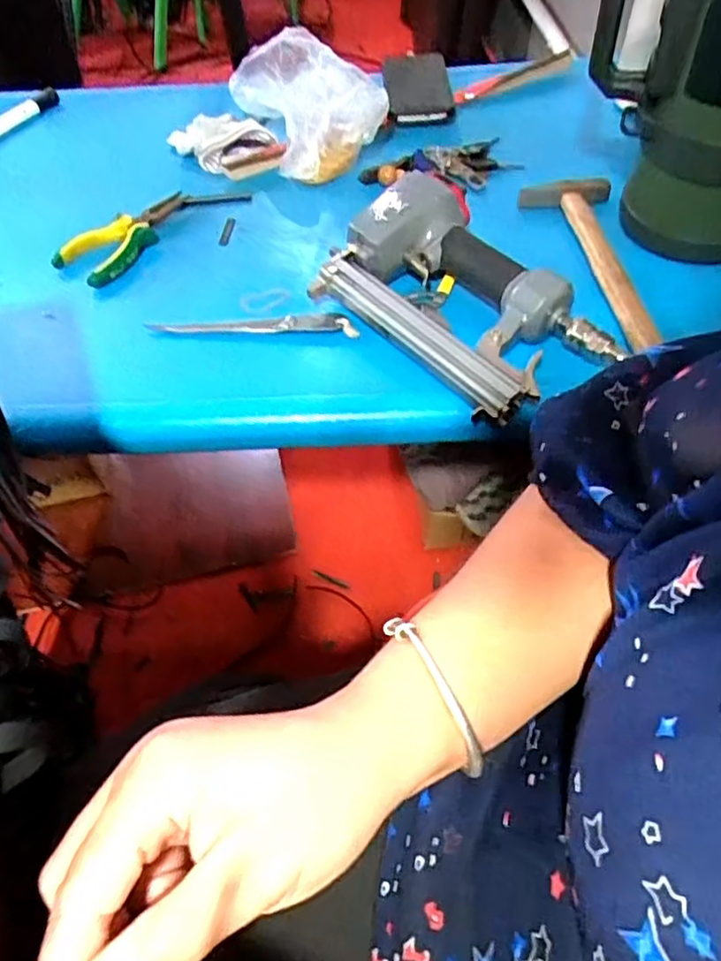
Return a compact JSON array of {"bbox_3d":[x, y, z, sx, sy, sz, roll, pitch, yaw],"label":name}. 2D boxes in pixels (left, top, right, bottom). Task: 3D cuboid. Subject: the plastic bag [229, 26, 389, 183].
[{"bbox_3d":[-0.061,-0.427,0.707,0.163,0.091,0.168,-8,55,-4],"label":"plastic bag"}]

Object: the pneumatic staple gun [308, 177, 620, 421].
[{"bbox_3d":[0.073,-0.155,0.529,0.146,0.067,0.239,-33,60,-20],"label":"pneumatic staple gun"}]

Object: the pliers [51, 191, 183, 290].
[{"bbox_3d":[-0.234,-0.255,0.639,0.076,0.019,0.158,29,60,20],"label":"pliers"}]

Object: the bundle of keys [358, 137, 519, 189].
[{"bbox_3d":[0.093,-0.347,0.684,0.172,0.020,0.061,-14,55,-9],"label":"bundle of keys"}]

